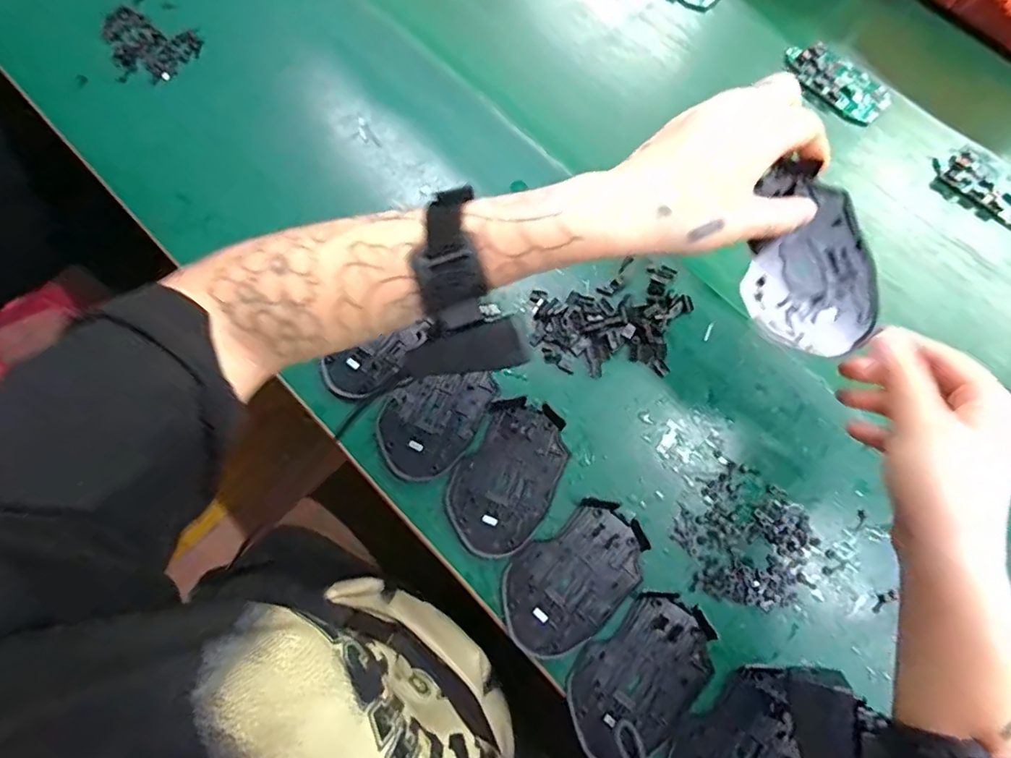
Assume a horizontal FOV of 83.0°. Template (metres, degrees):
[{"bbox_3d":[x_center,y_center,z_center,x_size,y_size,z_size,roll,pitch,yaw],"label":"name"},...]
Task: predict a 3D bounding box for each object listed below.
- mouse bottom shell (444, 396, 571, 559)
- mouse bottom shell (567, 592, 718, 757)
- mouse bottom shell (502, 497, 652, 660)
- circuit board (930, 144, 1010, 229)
[{"bbox_3d":[0.002,0.073,0.427,0.071,0.008,0.113,28,76,9],"label":"mouse bottom shell"},{"bbox_3d":[0.092,0.203,0.388,0.113,0.011,0.070,-41,77,-10],"label":"mouse bottom shell"},{"bbox_3d":[0.049,0.141,0.402,0.113,0.010,0.071,-37,76,-10],"label":"mouse bottom shell"},{"bbox_3d":[0.417,-0.164,0.486,0.093,0.009,0.054,39,78,11],"label":"circuit board"}]

